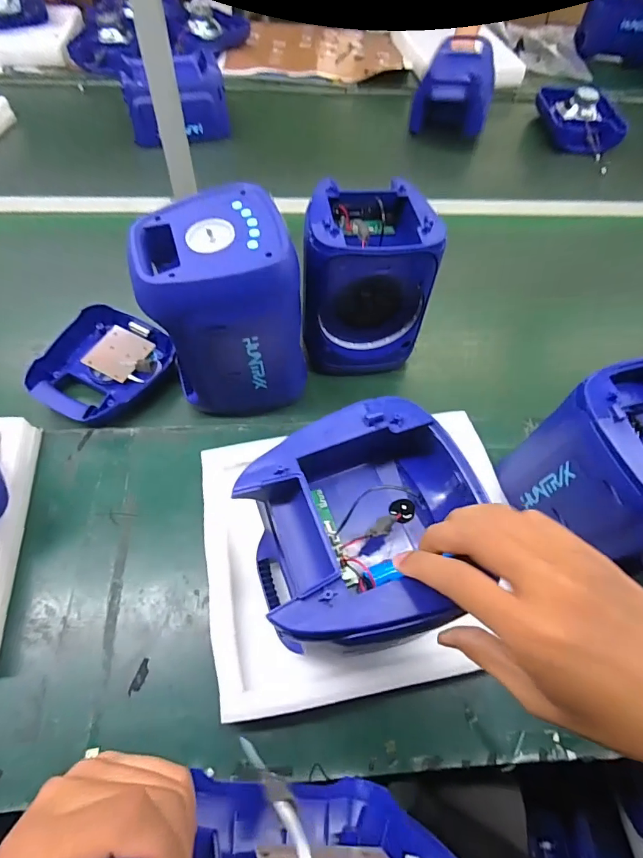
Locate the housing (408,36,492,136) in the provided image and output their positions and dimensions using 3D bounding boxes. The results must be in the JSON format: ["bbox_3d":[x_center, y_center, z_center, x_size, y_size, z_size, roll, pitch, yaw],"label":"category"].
[{"bbox_3d":[0.339,-0.858,1.079,0.176,0.125,0.235,15,56,7],"label":"housing"}]

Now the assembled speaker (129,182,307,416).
[{"bbox_3d":[-0.122,-0.137,0.551,0.161,0.238,0.148,-18,58,-15],"label":"assembled speaker"}]

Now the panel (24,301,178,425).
[{"bbox_3d":[-0.312,-0.093,0.629,0.162,0.031,0.185,28,61,13],"label":"panel"}]

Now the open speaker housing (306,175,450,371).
[{"bbox_3d":[0.059,-0.208,0.628,0.162,0.215,0.140,-2,55,-4],"label":"open speaker housing"}]

